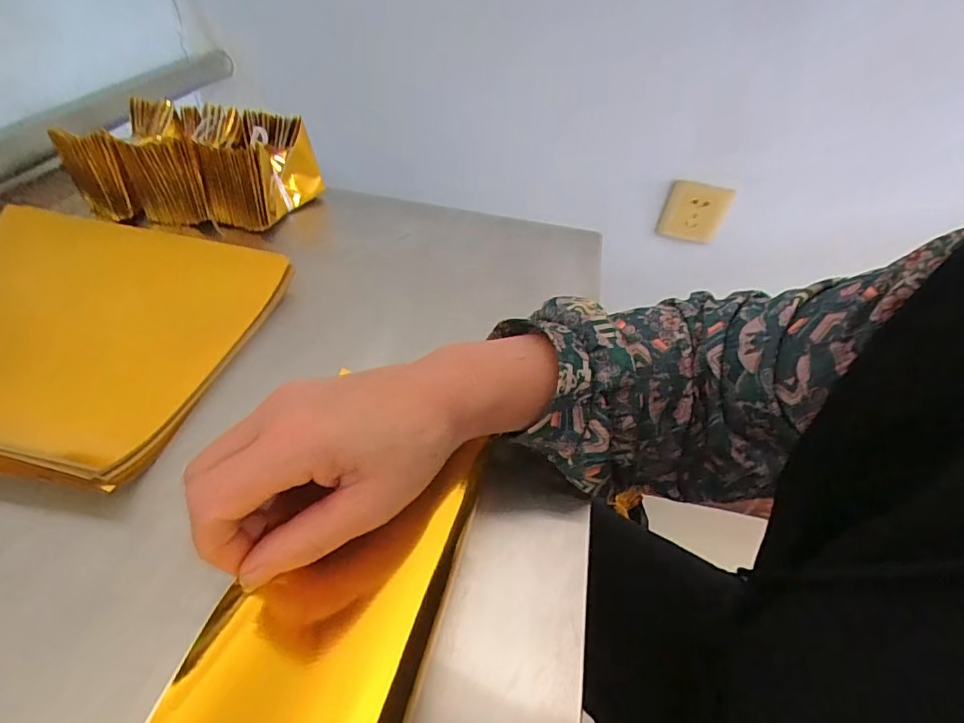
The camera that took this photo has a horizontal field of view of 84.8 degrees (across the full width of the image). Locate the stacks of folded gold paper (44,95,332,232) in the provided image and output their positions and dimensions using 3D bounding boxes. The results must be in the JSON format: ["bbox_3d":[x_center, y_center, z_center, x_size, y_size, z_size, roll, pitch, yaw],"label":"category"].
[{"bbox_3d":[-0.264,-0.182,0.501,0.195,0.082,0.098,5,42,-4],"label":"stacks of folded gold paper"}]

